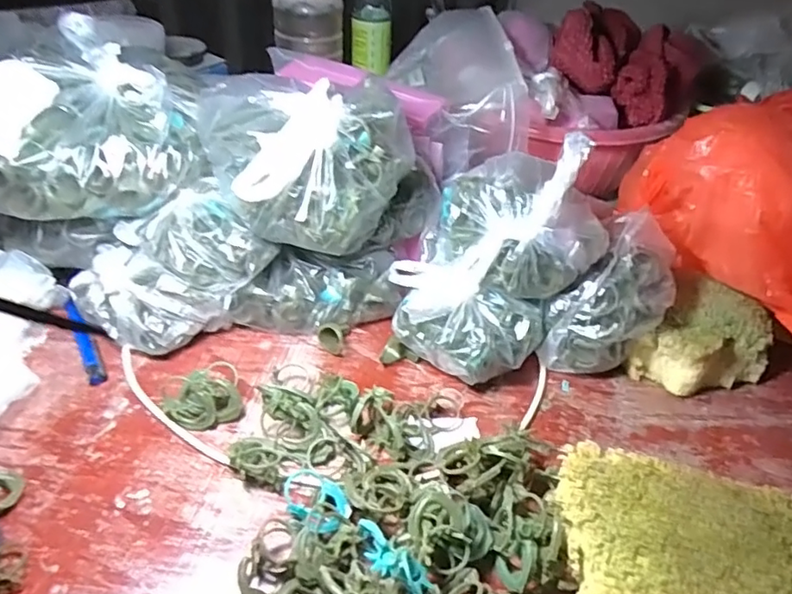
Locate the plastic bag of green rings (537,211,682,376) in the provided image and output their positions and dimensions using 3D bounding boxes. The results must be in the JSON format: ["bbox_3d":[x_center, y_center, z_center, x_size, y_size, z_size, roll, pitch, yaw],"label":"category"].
[{"bbox_3d":[0.159,0.004,0.422,0.066,0.096,0.091,27,45,26],"label":"plastic bag of green rings"}]

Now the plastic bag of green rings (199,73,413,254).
[{"bbox_3d":[-0.064,-0.108,0.417,0.140,0.089,0.130,-8,41,-14],"label":"plastic bag of green rings"}]

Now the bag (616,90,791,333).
[{"bbox_3d":[0.259,-0.085,0.428,0.122,0.140,0.169,7,40,3],"label":"bag"}]

